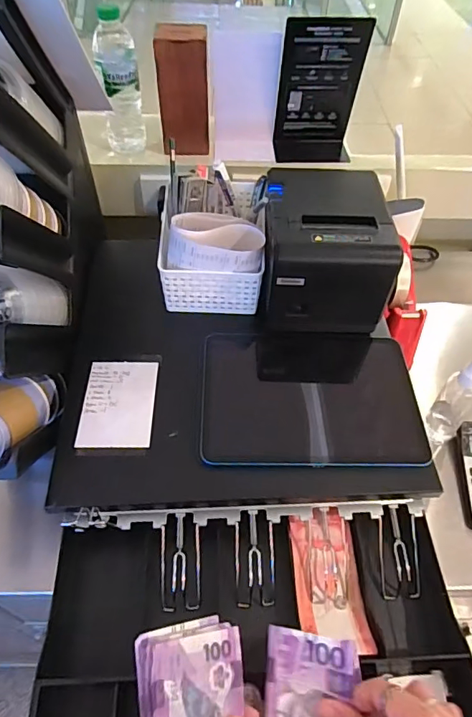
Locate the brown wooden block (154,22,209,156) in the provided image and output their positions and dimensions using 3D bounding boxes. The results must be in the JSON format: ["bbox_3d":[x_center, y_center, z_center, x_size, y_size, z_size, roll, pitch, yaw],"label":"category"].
[{"bbox_3d":[-0.081,-0.415,0.746,0.079,0.168,0.054,-4,51,-5],"label":"brown wooden block"}]

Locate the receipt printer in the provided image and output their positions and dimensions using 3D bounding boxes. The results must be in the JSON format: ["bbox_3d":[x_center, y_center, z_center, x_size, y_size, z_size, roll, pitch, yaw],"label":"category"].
[{"bbox_3d":[0.109,-0.136,0.610,0.152,0.127,0.164,3,51,1],"label":"receipt printer"}]

